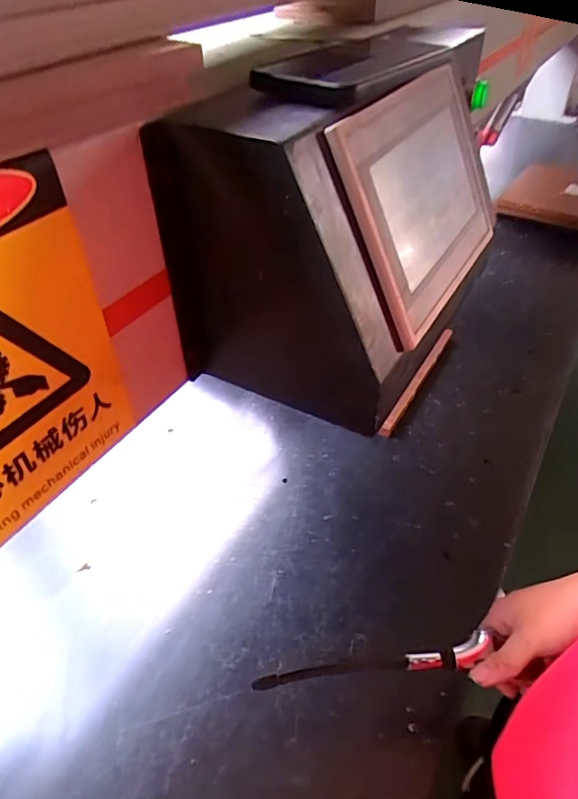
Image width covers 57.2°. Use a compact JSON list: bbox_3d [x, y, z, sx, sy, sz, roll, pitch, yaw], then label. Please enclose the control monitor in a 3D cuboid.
[{"bbox_3d":[0.060,-0.142,0.406,0.155,0.185,0.280,24,48,23],"label":"control monitor"}]

